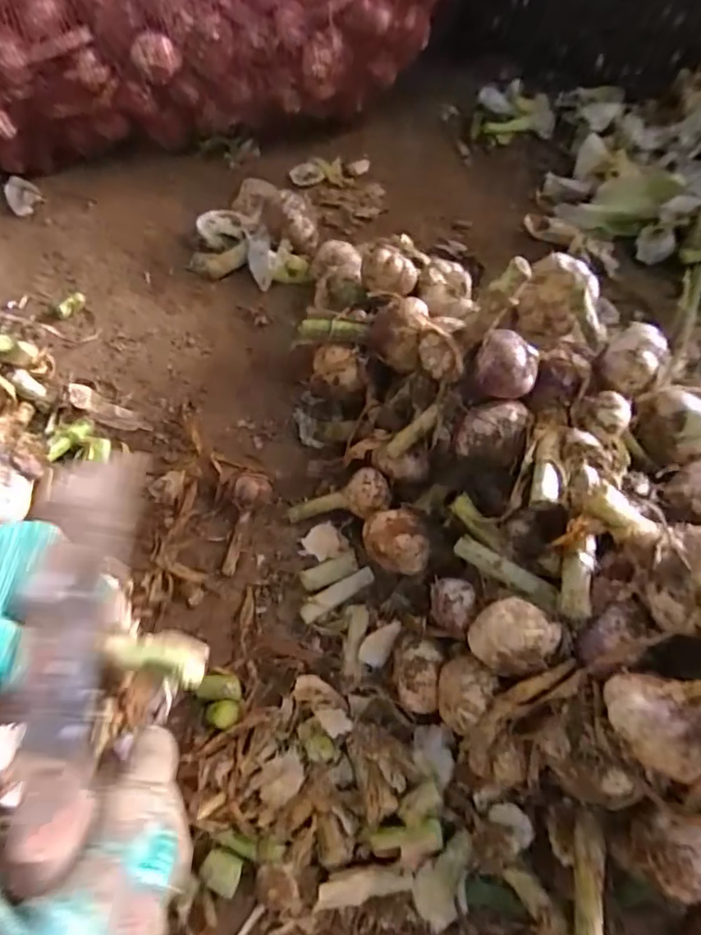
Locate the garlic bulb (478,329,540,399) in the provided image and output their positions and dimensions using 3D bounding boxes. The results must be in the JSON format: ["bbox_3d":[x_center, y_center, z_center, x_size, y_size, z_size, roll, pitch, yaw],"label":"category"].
[{"bbox_3d":[0.112,-0.073,0.373,0.041,0.030,0.037,14,62,5],"label":"garlic bulb"}]

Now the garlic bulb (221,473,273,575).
[{"bbox_3d":[-0.085,0.041,0.430,0.031,0.028,0.091,6,62,0],"label":"garlic bulb"}]

